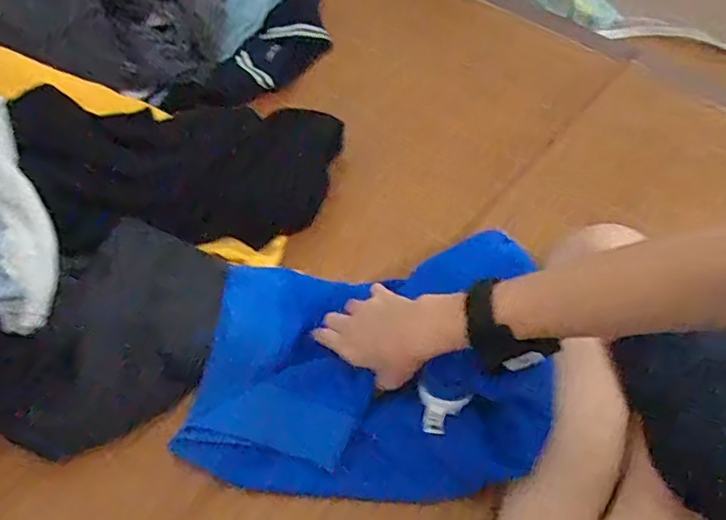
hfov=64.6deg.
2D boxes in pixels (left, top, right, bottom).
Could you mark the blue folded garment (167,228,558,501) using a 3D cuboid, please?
[{"bbox_3d":[0.007,0.096,0.605,0.349,0.074,0.266,-2,54,0],"label":"blue folded garment"}]

